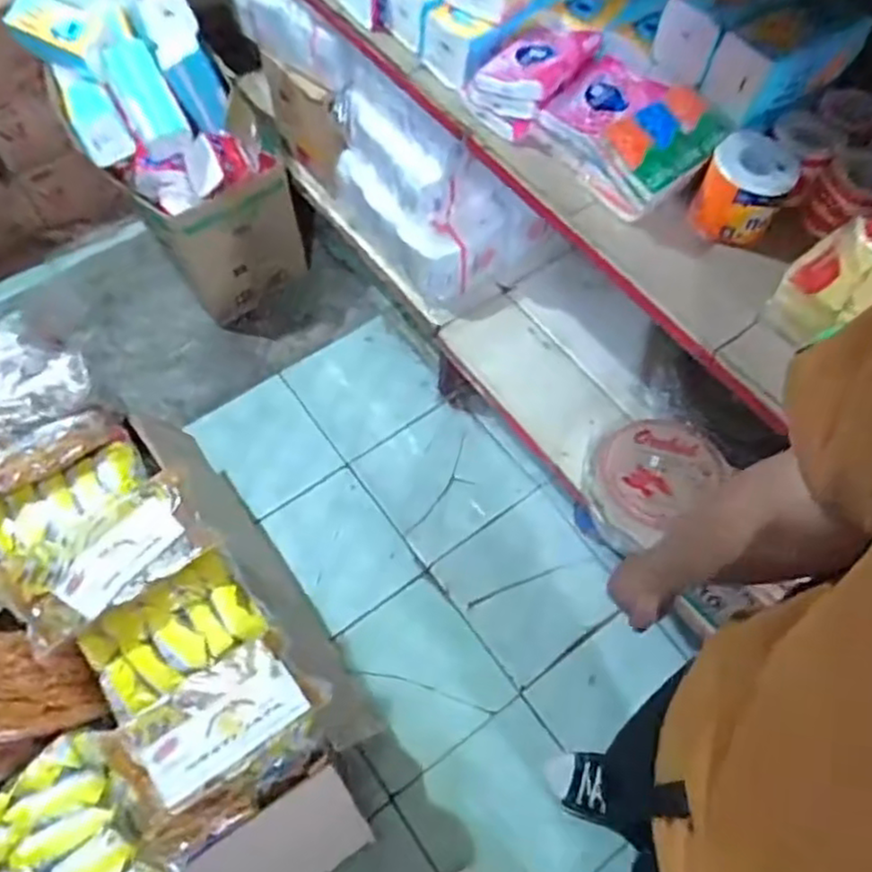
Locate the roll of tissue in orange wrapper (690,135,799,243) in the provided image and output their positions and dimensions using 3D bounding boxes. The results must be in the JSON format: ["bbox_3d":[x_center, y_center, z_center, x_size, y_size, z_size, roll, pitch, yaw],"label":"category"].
[{"bbox_3d":[0.375,-0.300,0.862,0.093,0.104,0.110,28,64,14],"label":"roll of tissue in orange wrapper"}]

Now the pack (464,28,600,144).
[{"bbox_3d":[0.135,-0.494,0.961,0.113,0.085,0.169,32,65,16],"label":"pack"}]

